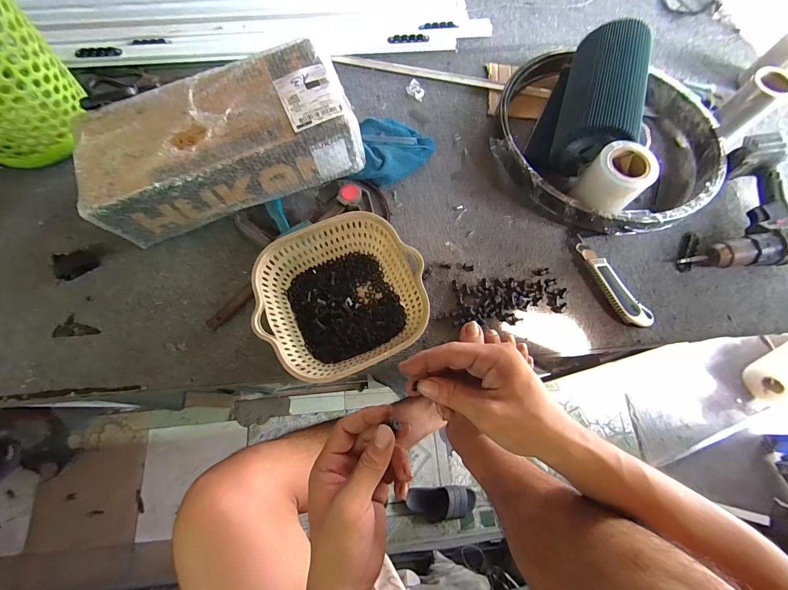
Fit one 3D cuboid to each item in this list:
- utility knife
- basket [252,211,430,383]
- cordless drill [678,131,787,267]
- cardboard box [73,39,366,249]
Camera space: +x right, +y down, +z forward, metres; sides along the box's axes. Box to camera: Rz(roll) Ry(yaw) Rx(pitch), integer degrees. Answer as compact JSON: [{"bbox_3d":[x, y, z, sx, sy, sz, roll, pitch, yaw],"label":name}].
[{"bbox_3d":[0.330,-0.021,0.513,0.036,0.021,0.157,-24,72,-10],"label":"utility knife"},{"bbox_3d":[-0.069,0.009,0.461,0.213,0.091,0.198,-23,72,-9],"label":"basket"},{"bbox_3d":[0.548,-0.147,0.536,0.184,0.074,0.211,-1,70,-1],"label":"cordless drill"},{"bbox_3d":[-0.255,-0.231,0.502,0.387,0.110,0.174,-20,73,-8],"label":"cardboard box"}]

